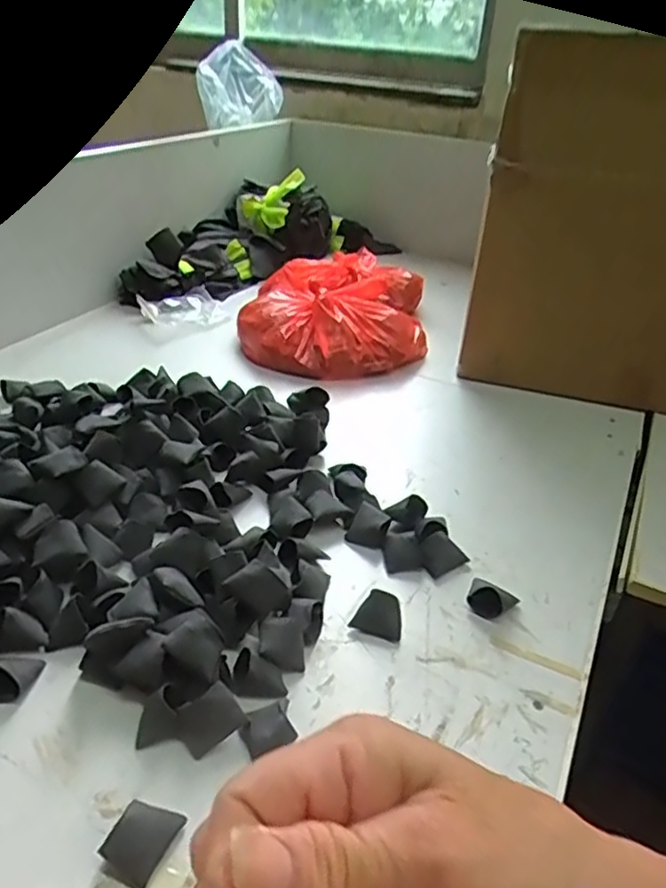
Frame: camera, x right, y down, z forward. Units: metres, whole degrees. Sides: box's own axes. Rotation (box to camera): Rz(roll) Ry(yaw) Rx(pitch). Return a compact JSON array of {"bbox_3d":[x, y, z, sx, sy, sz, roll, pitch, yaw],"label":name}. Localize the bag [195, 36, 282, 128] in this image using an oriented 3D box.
[{"bbox_3d":[-0.198,-0.723,1.353,0.173,0.183,0.074,6,34,4],"label":"bag"}]

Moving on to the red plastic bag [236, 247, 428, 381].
[{"bbox_3d":[0.007,-0.231,1.063,0.282,0.081,0.389,5,34,2],"label":"red plastic bag"}]

